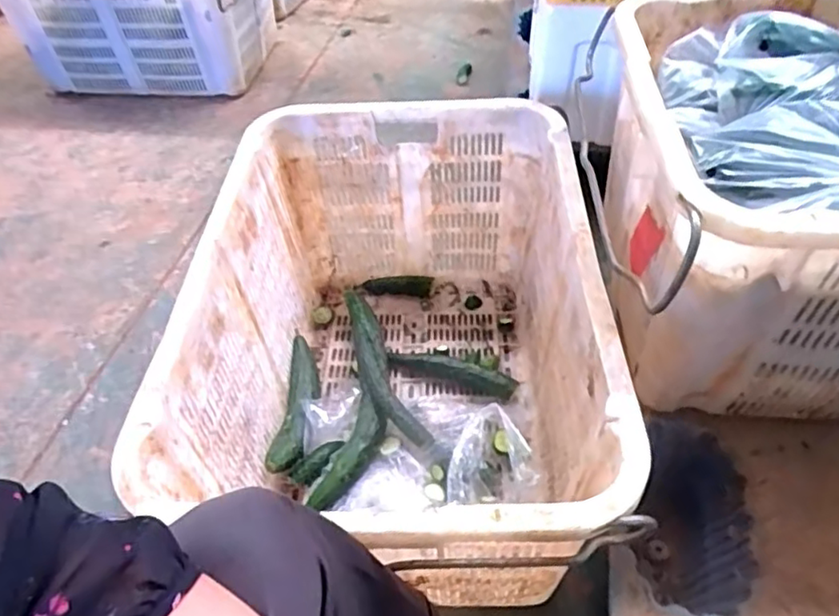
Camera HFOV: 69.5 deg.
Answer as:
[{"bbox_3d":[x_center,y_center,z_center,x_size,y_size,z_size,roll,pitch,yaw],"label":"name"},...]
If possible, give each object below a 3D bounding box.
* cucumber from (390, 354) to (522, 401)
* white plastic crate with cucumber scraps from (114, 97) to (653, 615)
[{"bbox_3d":[0.052,0.105,0.987,0.213,0.045,0.035,18,51,18],"label":"cucumber"},{"bbox_3d":[-0.020,0.047,0.837,0.462,0.354,0.675,0,48,3],"label":"white plastic crate with cucumber scraps"}]

